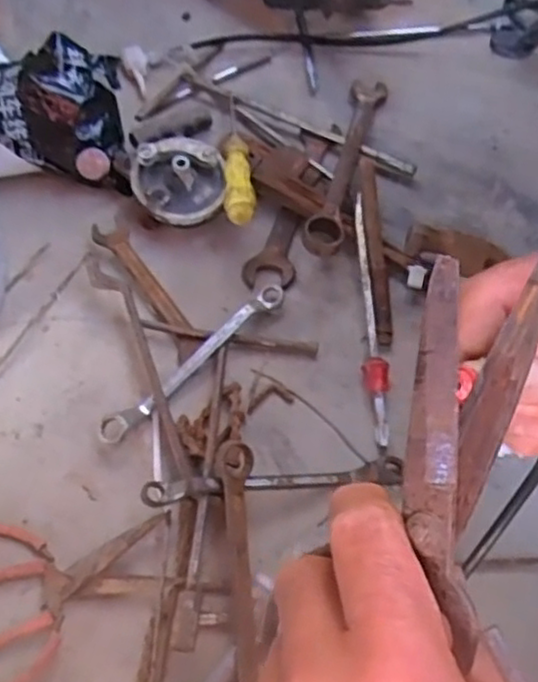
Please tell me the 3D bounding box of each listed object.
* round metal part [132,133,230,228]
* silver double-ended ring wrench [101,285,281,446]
[{"bbox_3d":[-0.094,-0.167,0.734,0.094,0.049,0.093,0,60,-1],"label":"round metal part"},{"bbox_3d":[-0.070,0.016,0.662,0.225,0.019,0.027,-41,69,-21],"label":"silver double-ended ring wrench"}]

